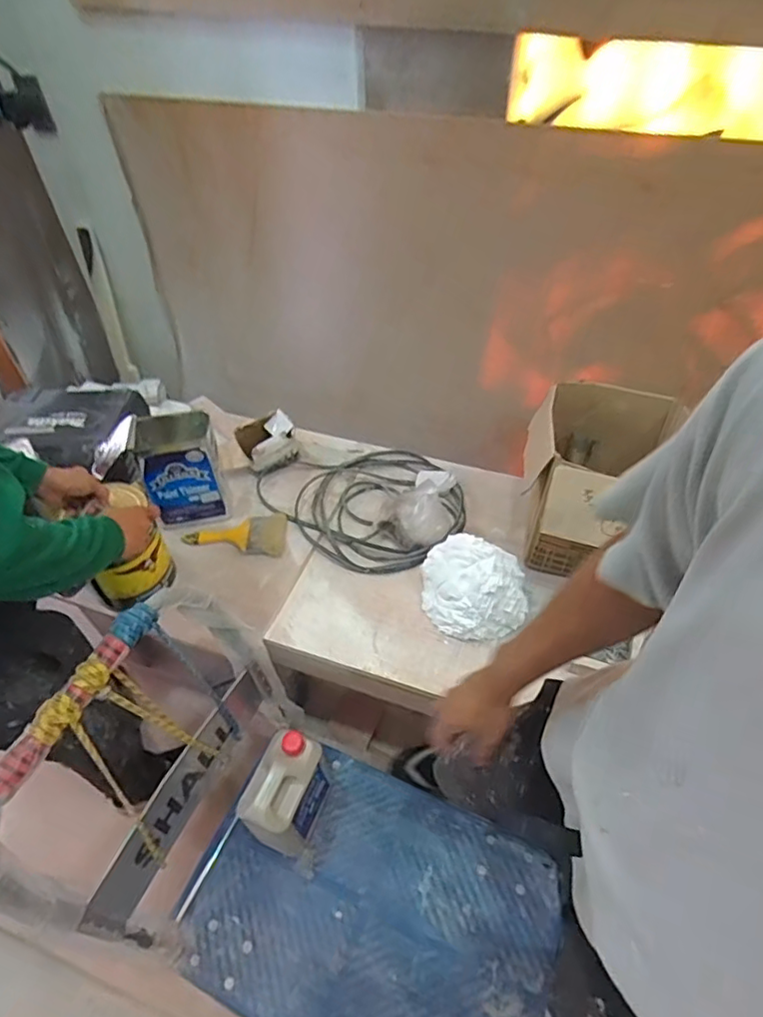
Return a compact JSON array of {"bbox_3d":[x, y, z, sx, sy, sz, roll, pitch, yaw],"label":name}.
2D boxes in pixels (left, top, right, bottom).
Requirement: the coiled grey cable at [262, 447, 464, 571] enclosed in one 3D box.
[{"bbox_3d":[-0.048,-0.024,1.376,0.494,0.071,0.377,-1,48,2],"label":"coiled grey cable"}]

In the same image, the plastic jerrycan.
[{"bbox_3d":[-0.186,0.589,1.193,0.109,0.249,0.200,19,52,18],"label":"plastic jerrycan"}]

